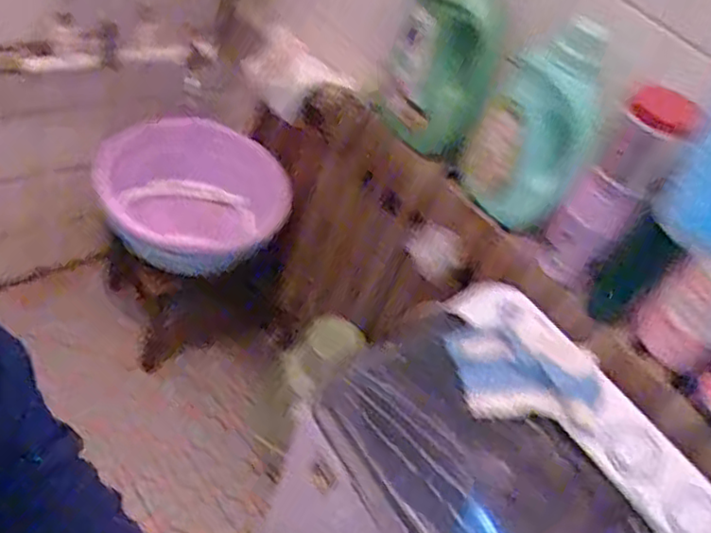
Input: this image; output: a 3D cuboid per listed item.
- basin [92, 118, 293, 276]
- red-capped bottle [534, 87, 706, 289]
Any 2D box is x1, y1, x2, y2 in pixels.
[{"bbox_3d":[-0.355,-0.138,1.407,0.440,0.319,0.145,17,24,19],"label":"basin"},{"bbox_3d":[0.336,-0.100,0.876,0.075,0.338,0.083,-13,58,-21],"label":"red-capped bottle"}]

